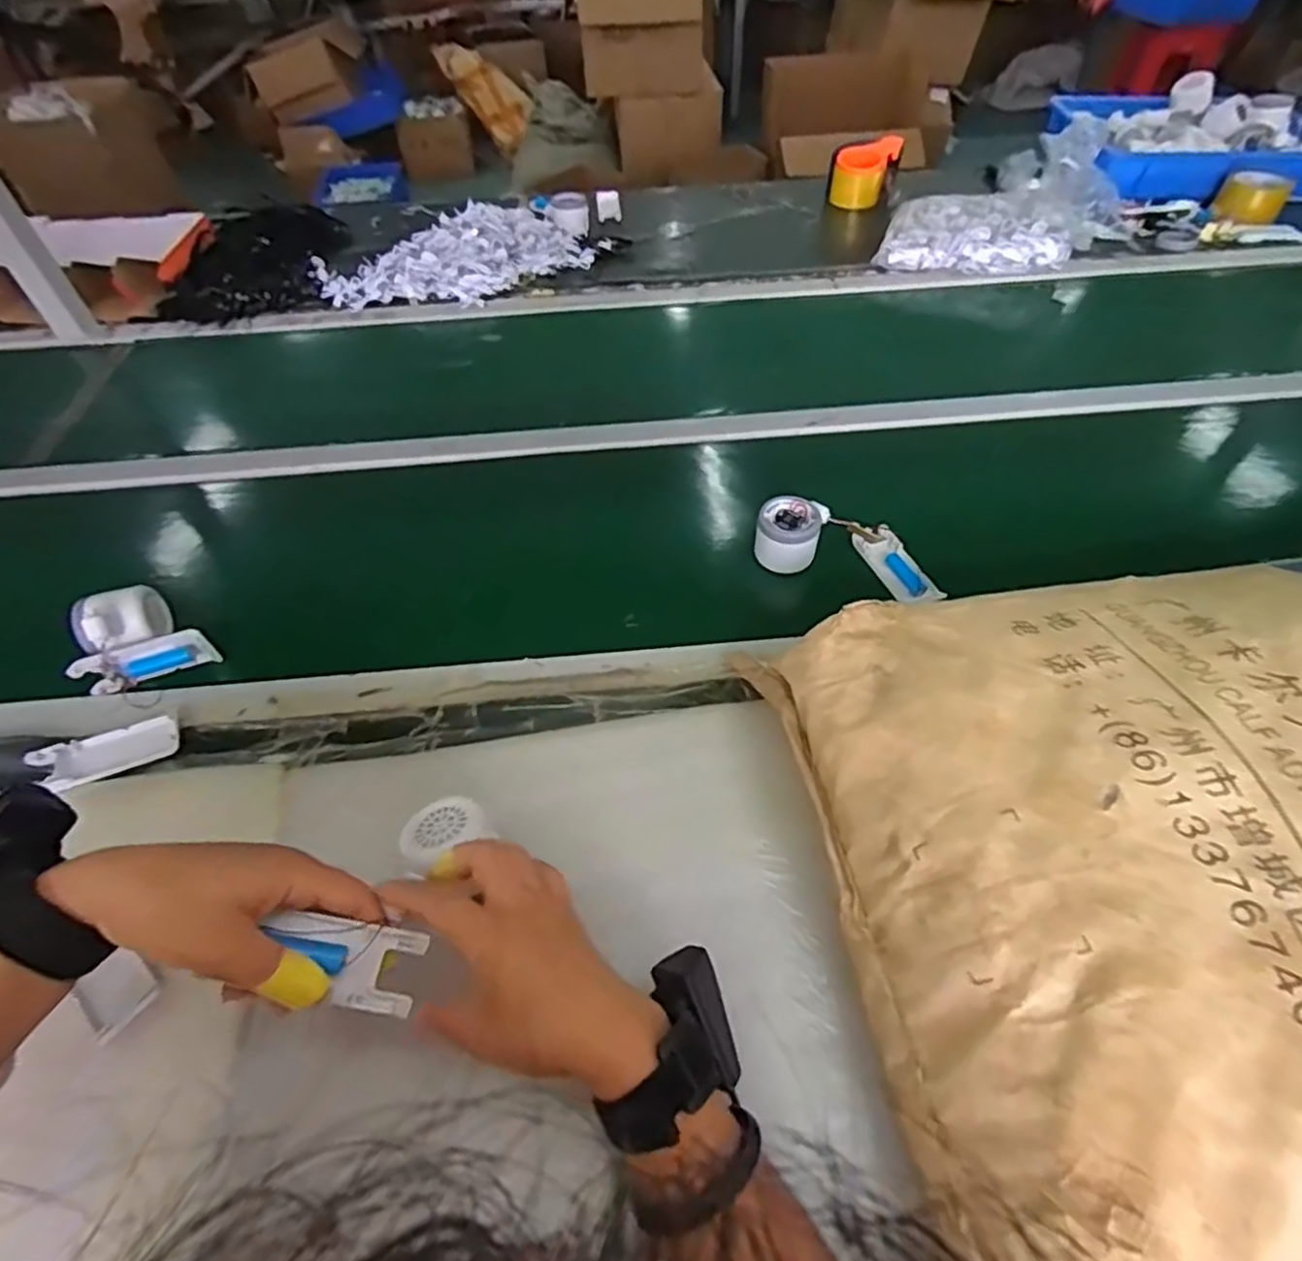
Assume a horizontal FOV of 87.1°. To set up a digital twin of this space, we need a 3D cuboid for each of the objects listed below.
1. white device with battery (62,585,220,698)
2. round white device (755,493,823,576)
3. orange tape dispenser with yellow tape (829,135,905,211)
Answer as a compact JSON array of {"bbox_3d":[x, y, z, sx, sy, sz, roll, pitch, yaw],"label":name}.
[{"bbox_3d":[-0.450,-0.001,0.596,0.096,0.066,0.063,-23,54,-16],"label":"white device with battery"},{"bbox_3d":[0.133,-0.094,0.662,0.062,0.043,0.066,11,52,10],"label":"round white device"},{"bbox_3d":[0.385,-0.826,1.232,0.098,0.087,0.111,22,55,18],"label":"orange tape dispenser with yellow tape"}]

